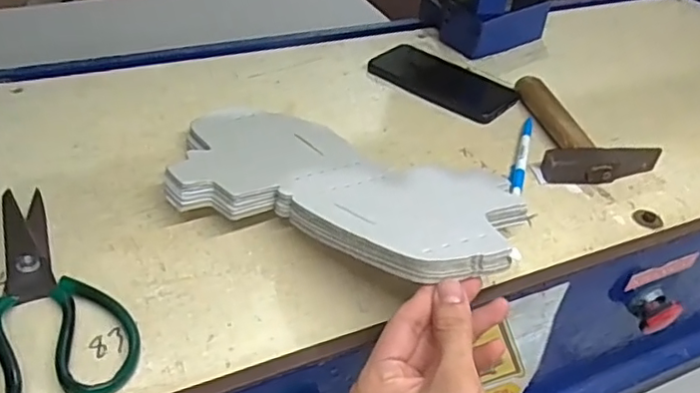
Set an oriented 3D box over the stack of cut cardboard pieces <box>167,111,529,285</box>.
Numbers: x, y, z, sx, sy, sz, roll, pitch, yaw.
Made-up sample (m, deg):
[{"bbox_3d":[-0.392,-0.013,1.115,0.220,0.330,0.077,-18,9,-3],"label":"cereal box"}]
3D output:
[{"bbox_3d":[-0.015,-0.008,0.460,0.279,0.026,0.192,13,26,19],"label":"stack of cut cardboard pieces"}]

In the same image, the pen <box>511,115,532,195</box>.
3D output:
[{"bbox_3d":[0.163,-0.041,0.568,0.012,0.009,0.138,15,41,11],"label":"pen"}]

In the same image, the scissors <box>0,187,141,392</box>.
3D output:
[{"bbox_3d":[-0.216,0.058,0.402,0.110,0.019,0.202,-15,44,-22],"label":"scissors"}]

